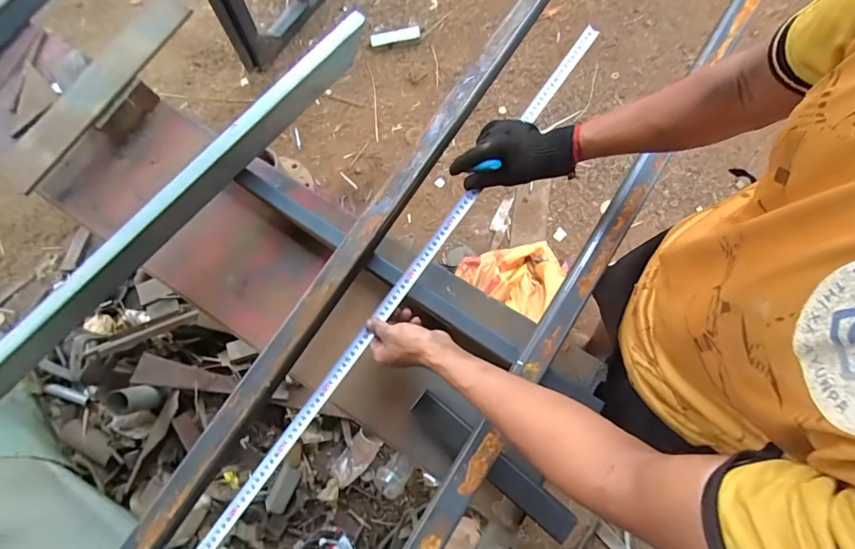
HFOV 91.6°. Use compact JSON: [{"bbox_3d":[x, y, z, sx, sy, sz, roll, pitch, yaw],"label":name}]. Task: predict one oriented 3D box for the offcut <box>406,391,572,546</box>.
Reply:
[{"bbox_3d":[0.086,0.270,0.587,0.263,0.027,0.047,38,82,13],"label":"offcut"}]

